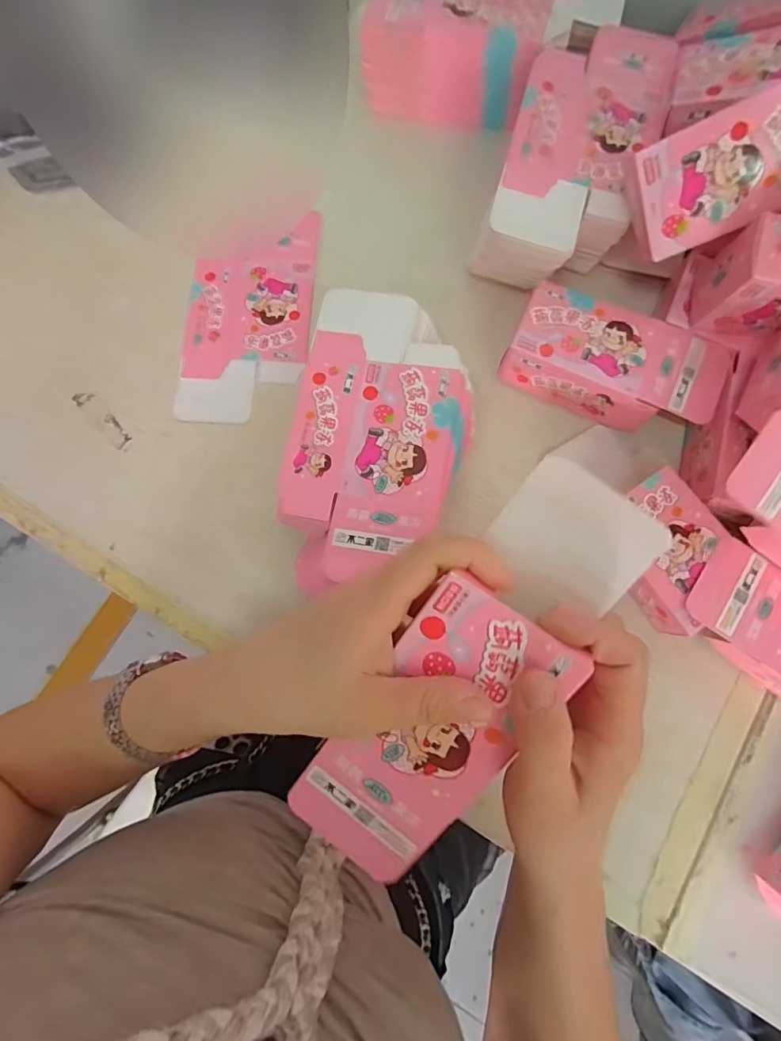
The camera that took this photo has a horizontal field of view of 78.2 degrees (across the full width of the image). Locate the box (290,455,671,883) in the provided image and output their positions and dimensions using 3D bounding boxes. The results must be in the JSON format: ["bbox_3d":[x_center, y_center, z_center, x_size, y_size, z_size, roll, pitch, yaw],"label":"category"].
[{"bbox_3d":[0.035,0.077,0.221,0.072,0.043,0.221,35,95,7],"label":"box"}]

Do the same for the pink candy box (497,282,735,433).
[{"bbox_3d":[0.180,-0.127,0.393,0.164,0.037,0.082,24,80,5],"label":"pink candy box"}]

